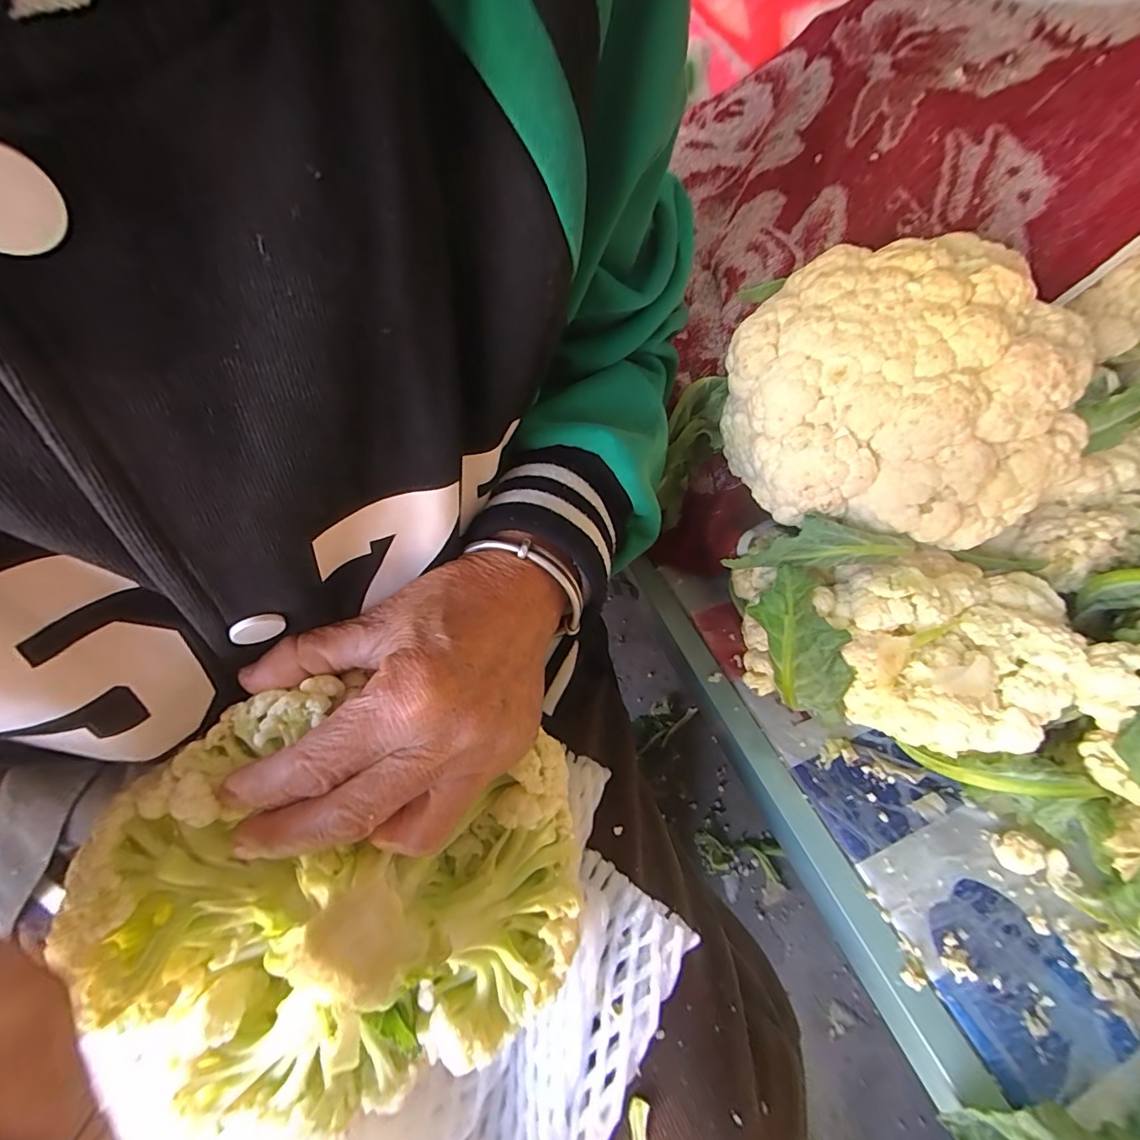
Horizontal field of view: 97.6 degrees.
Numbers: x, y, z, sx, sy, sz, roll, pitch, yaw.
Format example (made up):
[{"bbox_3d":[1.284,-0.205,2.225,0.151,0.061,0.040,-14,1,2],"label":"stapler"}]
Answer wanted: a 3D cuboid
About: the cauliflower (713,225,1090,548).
[{"bbox_3d":[0.176,-0.107,0.282,0.145,0.104,0.173,-10,54,-9],"label":"cauliflower"}]

